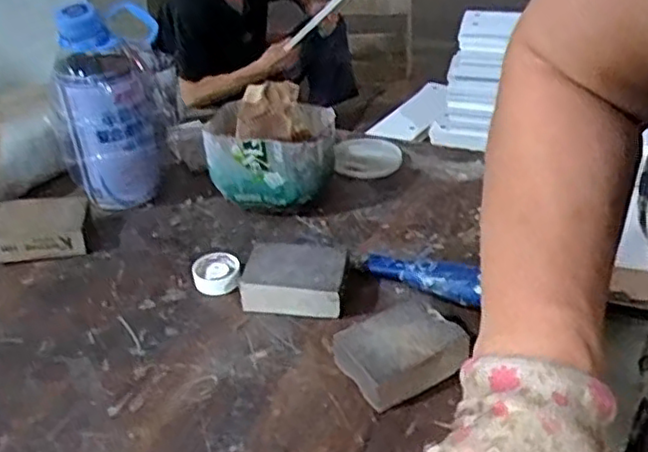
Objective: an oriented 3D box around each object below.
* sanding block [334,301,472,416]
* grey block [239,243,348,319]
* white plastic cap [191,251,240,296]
[{"bbox_3d":[0.046,0.076,0.426,0.068,0.022,0.052,-22,37,-26],"label":"sanding block"},{"bbox_3d":[-0.020,0.035,0.493,0.071,0.024,0.055,4,33,12],"label":"grey block"},{"bbox_3d":[-0.080,0.033,0.513,0.034,0.017,0.034,-10,33,-9],"label":"white plastic cap"}]

